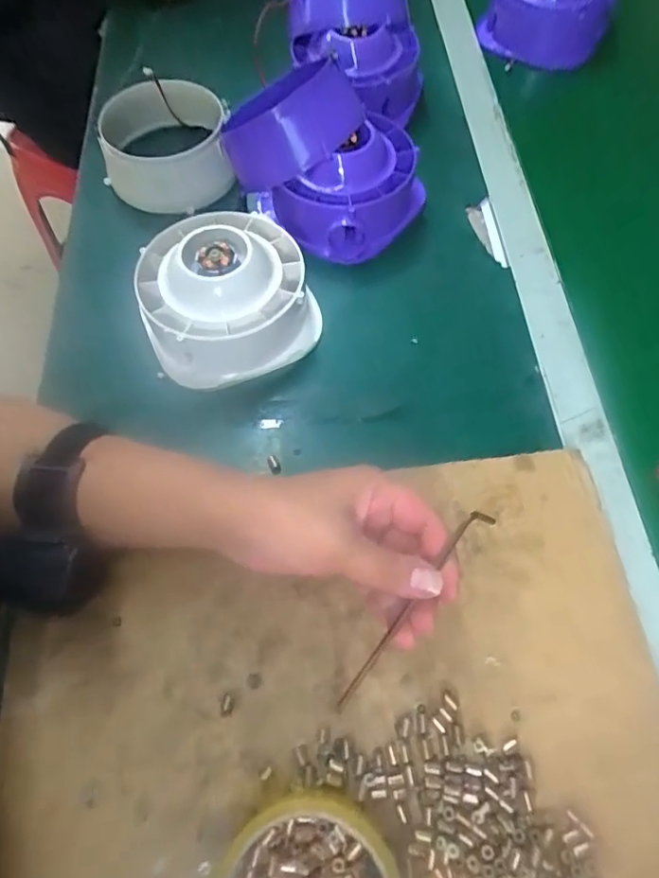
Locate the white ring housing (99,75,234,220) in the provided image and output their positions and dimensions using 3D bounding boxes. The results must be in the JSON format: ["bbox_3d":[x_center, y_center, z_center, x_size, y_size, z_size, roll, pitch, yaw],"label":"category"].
[{"bbox_3d":[-0.159,-0.287,0.532,0.115,0.058,0.147,-11,64,-4],"label":"white ring housing"}]

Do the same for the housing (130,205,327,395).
[{"bbox_3d":[-0.084,-0.117,0.435,0.130,0.068,0.121,-23,65,-9],"label":"housing"}]

